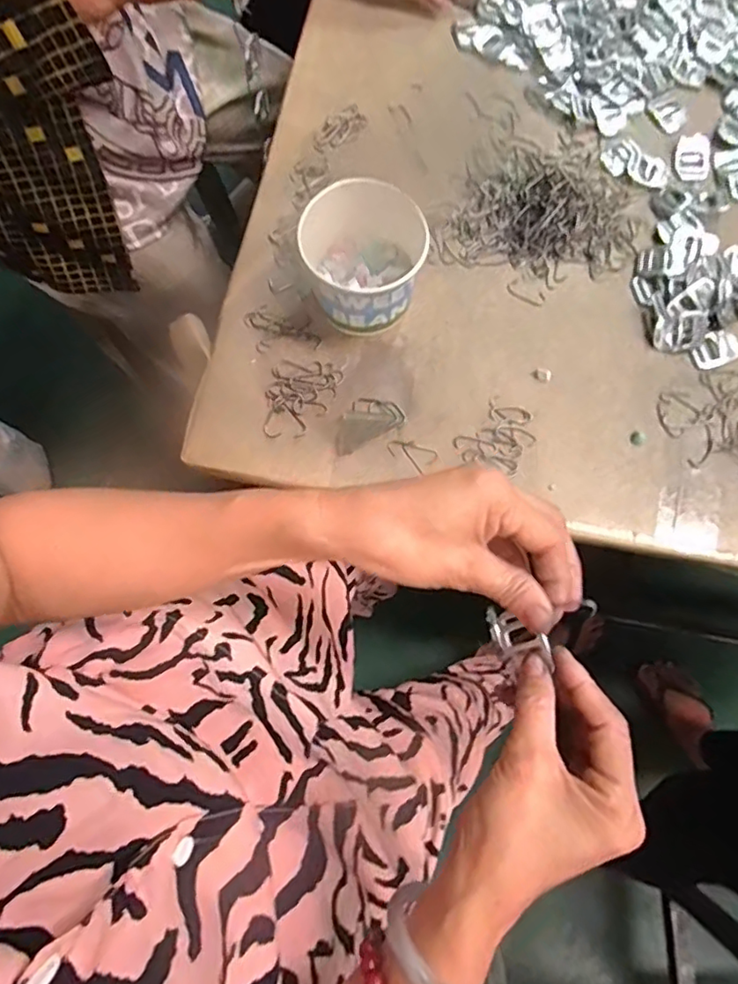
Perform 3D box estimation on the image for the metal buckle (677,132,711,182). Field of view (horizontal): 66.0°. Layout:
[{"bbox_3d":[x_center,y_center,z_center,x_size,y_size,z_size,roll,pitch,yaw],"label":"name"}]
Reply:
[{"bbox_3d":[0.289,-0.299,0.505,0.028,0.004,0.051,5,76,3],"label":"metal buckle"}]

